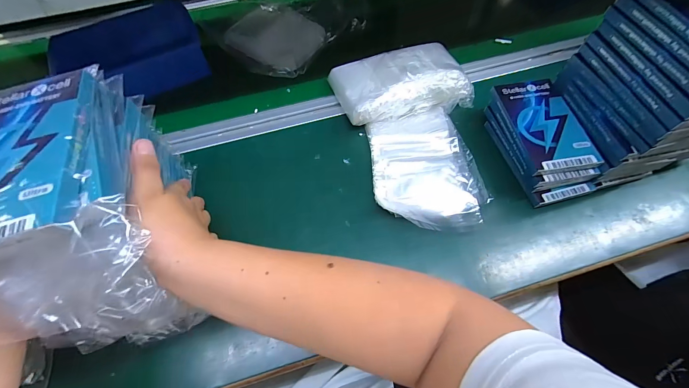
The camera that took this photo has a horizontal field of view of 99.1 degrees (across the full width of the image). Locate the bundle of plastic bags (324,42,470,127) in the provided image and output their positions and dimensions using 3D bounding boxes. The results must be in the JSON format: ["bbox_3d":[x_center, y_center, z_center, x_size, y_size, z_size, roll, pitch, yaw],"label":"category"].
[{"bbox_3d":[0.084,-0.167,0.426,0.189,0.036,0.129,-18,63,-8],"label":"bundle of plastic bags"}]

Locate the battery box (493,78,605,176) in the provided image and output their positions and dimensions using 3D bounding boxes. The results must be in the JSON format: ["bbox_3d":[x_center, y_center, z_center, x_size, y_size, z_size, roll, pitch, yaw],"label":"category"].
[{"bbox_3d":[0.244,-0.086,0.363,0.076,0.017,0.132,-9,63,-1],"label":"battery box"}]

